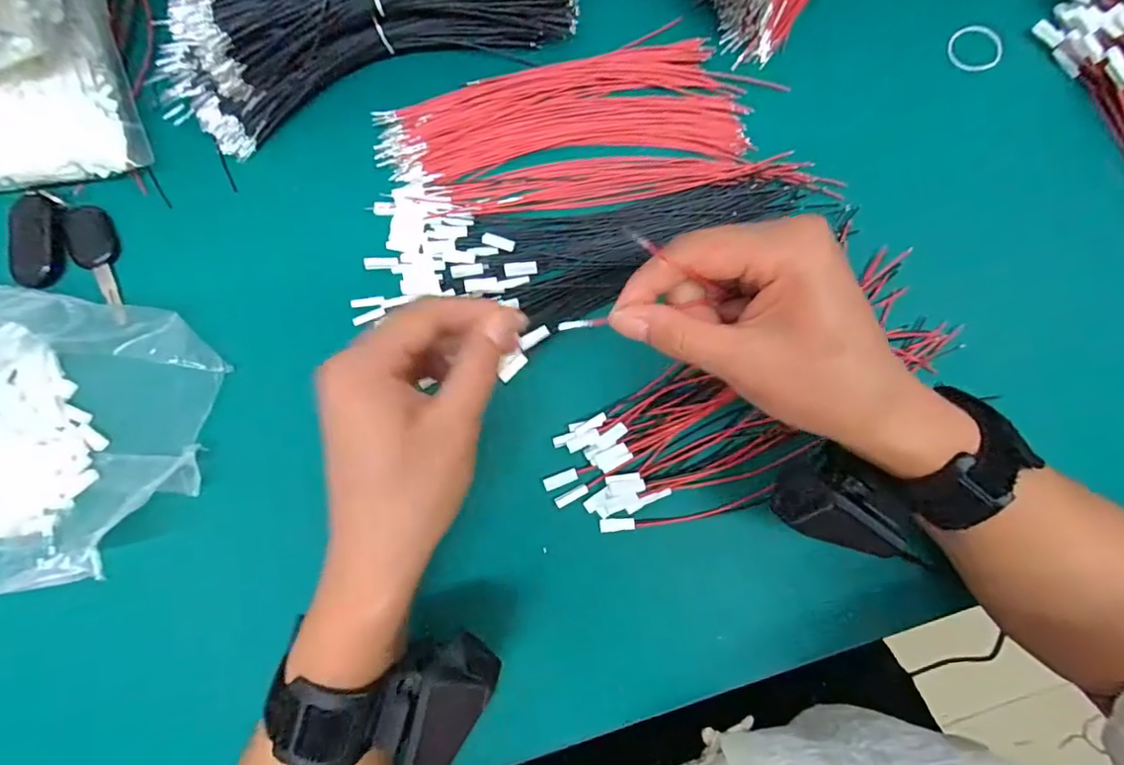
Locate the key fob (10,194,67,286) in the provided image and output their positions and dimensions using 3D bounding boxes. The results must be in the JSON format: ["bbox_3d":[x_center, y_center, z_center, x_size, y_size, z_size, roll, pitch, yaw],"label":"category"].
[{"bbox_3d":[-0.323,-0.086,0.340,0.030,0.012,0.057,-9,79,-1],"label":"key fob"}]

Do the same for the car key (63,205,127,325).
[{"bbox_3d":[-0.288,-0.075,0.347,0.026,0.006,0.082,-24,79,-4],"label":"car key"}]

